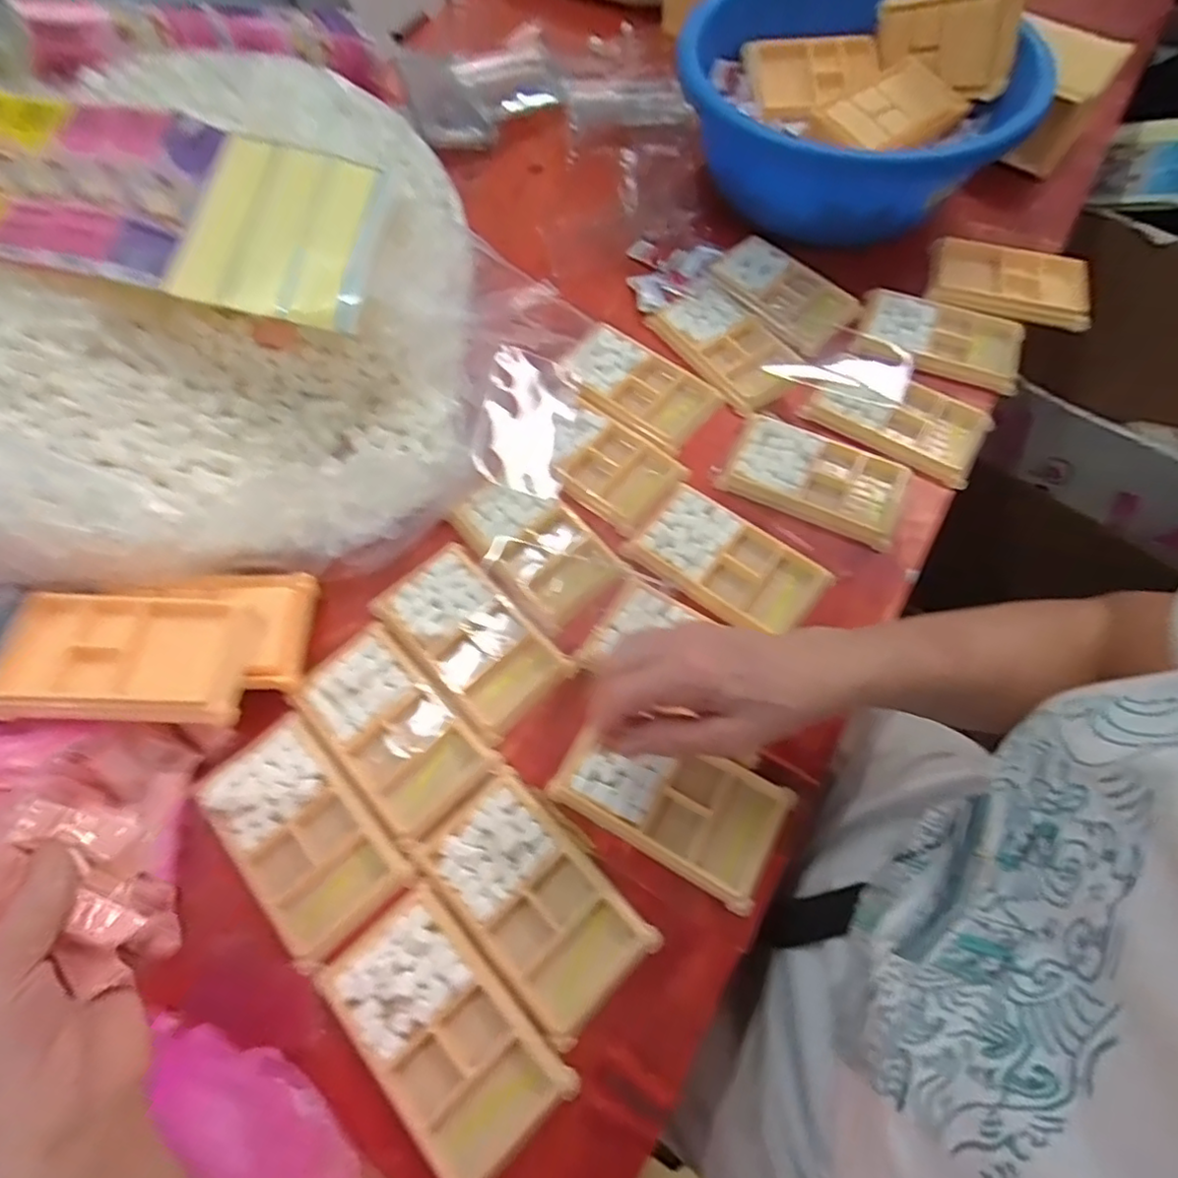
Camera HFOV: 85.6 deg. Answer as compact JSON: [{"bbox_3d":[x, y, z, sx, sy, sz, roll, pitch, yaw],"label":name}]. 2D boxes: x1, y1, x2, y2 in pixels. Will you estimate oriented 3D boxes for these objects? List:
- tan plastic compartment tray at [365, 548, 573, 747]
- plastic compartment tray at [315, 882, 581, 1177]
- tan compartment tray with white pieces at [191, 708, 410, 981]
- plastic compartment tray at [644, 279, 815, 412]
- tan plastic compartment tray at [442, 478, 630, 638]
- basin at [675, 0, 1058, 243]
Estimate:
[{"bbox_3d":[-0.085,0.032,0.451,0.076,0.013,0.134,-40,71,-16],"label":"tan plastic compartment tray"},{"bbox_3d":[-0.082,0.244,0.350,0.074,0.011,0.138,-40,71,-16],"label":"plastic compartment tray"},{"bbox_3d":[-0.179,0.149,0.393,0.076,0.012,0.136,-39,70,-16],"label":"tan compartment tray with white pieces"},{"bbox_3d":[0.124,-0.220,0.562,0.080,0.019,0.137,-35,69,-14],"label":"plastic compartment tray"},{"bbox_3d":[-0.040,-0.036,0.476,0.077,0.015,0.128,-40,70,-16],"label":"tan plastic compartment tray"},{"bbox_3d":[0.232,-0.468,0.619,0.320,0.117,0.320,0,65,1],"label":"basin"}]

